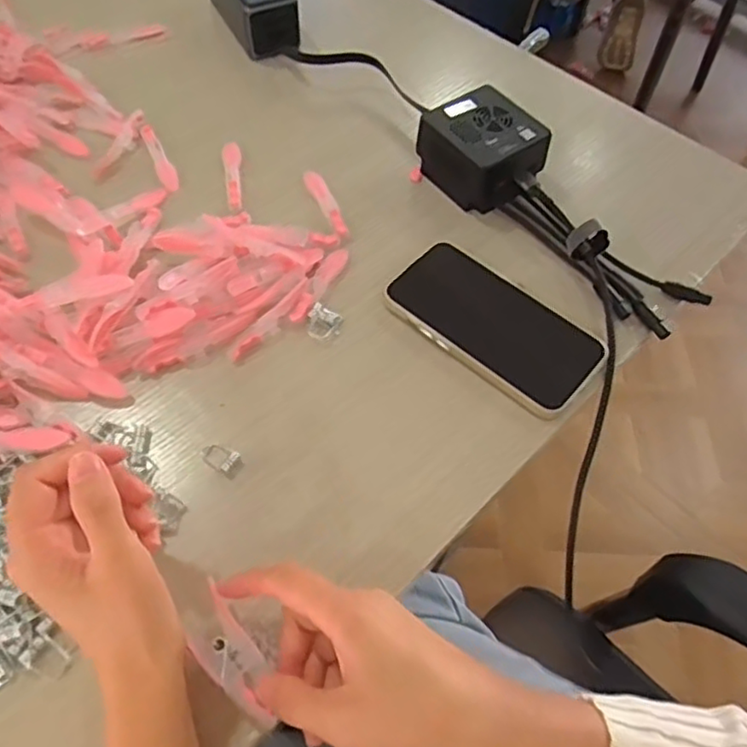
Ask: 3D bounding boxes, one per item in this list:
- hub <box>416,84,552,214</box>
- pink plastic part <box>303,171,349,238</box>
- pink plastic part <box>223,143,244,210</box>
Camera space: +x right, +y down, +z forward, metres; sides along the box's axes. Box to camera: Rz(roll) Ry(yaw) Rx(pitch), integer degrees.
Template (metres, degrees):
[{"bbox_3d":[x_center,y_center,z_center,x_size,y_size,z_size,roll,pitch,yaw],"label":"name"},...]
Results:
[{"bbox_3d":[0.086,-0.173,0.502,0.069,0.055,0.088,-32,65,-21],"label":"hub"},{"bbox_3d":[-0.037,-0.134,0.498,0.015,0.005,0.074,-21,61,-15],"label":"pink plastic part"},{"bbox_3d":[-0.111,-0.159,0.512,0.015,0.006,0.071,-8,59,-8],"label":"pink plastic part"}]

